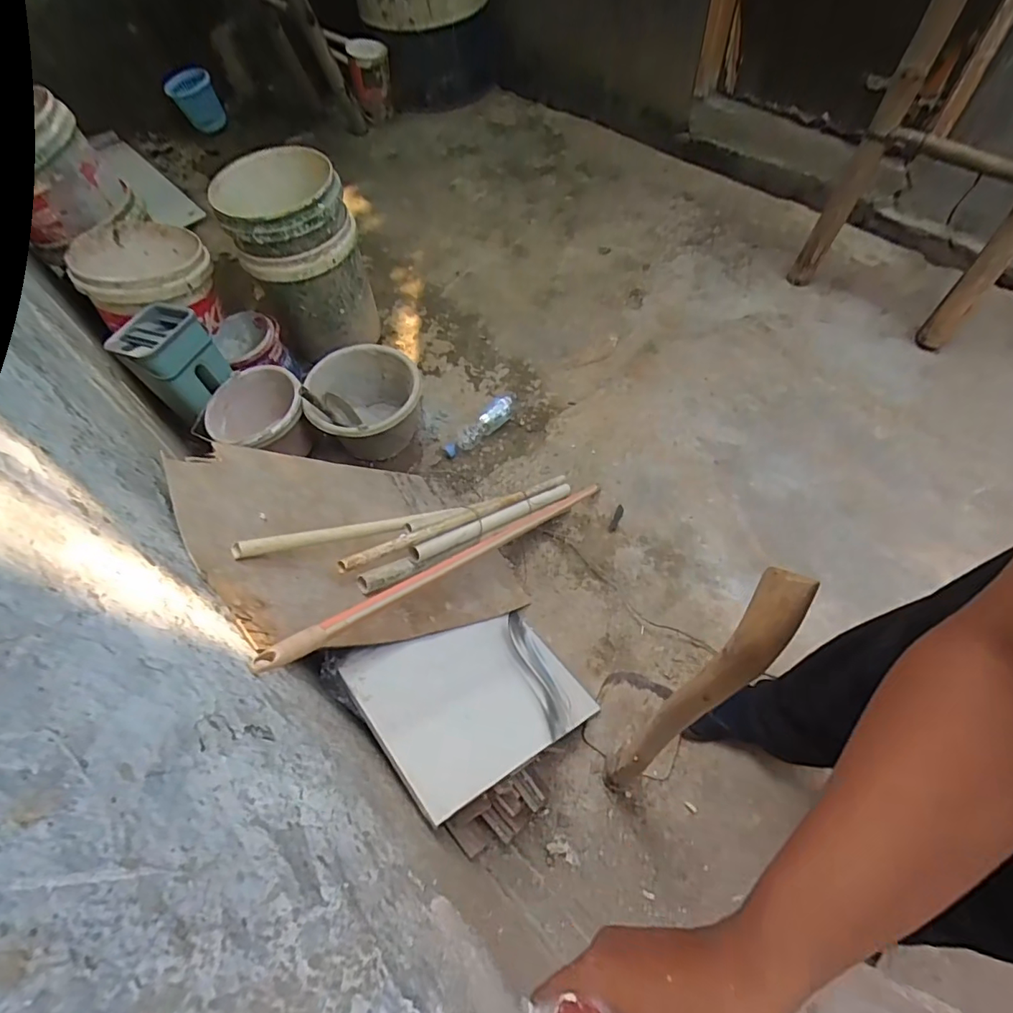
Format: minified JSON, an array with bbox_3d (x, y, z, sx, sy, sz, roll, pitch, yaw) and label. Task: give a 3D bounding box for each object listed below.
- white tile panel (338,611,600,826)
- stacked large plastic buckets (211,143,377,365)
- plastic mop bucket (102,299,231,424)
[{"bbox_3d":[-0.027,0.309,0.872,0.249,0.490,0.012,46,109,25],"label":"white tile panel"},{"bbox_3d":[-0.550,-0.666,1.453,0.312,0.488,0.297,-2,60,4],"label":"stacked large plastic buckets"},{"bbox_3d":[-0.825,-0.358,1.283,0.158,0.186,0.176,16,63,14],"label":"plastic mop bucket"}]

